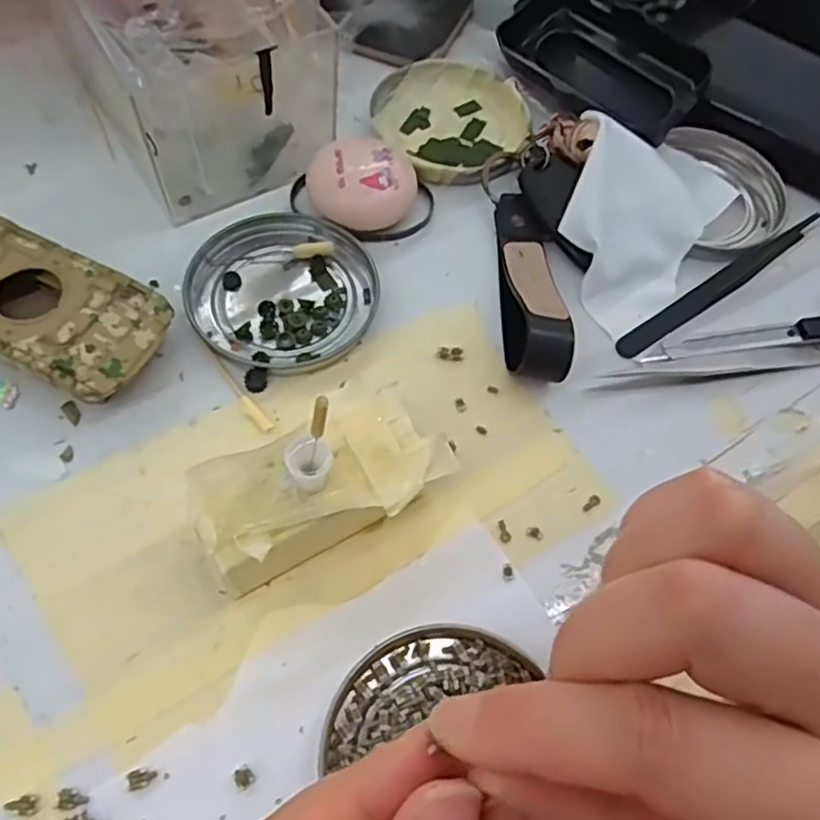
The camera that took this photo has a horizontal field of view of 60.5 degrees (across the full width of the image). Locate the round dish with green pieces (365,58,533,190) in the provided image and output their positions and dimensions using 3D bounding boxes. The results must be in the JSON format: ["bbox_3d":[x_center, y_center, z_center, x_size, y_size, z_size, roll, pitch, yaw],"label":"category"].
[{"bbox_3d":[0.023,-0.147,0.356,0.073,0.012,0.077,2,62,-3],"label":"round dish with green pieces"}]

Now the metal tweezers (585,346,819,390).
[{"bbox_3d":[0.137,-0.019,0.300,0.122,0.004,0.010,-8,63,-9],"label":"metal tweezers"}]

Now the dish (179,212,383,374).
[{"bbox_3d":[-0.054,-0.051,0.301,0.077,0.008,0.076,2,62,-3],"label":"dish"}]

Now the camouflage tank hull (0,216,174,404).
[{"bbox_3d":[-0.142,-0.036,0.275,0.094,0.027,0.051,24,63,9],"label":"camouflage tank hull"}]

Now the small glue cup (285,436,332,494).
[{"bbox_3d":[-0.032,0.018,0.225,0.014,0.016,0.013,2,62,-3],"label":"small glue cup"}]

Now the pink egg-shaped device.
[{"bbox_3d":[-0.021,-0.101,0.320,0.054,0.024,0.044,33,64,13],"label":"pink egg-shaped device"}]

